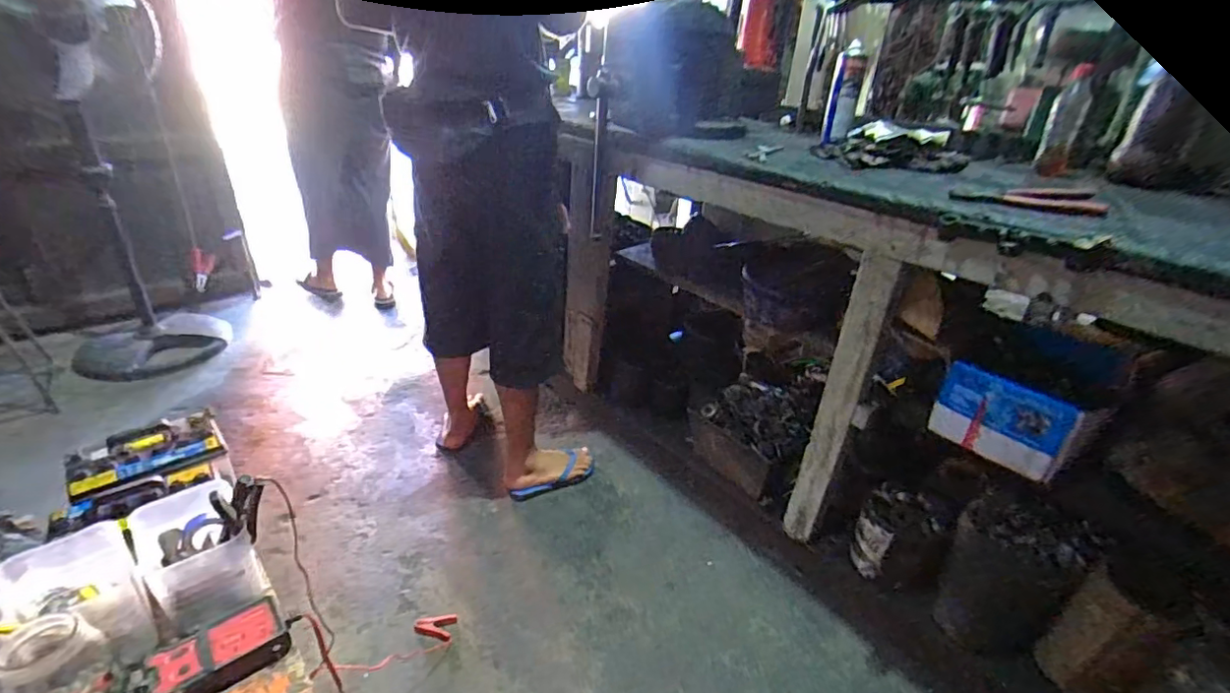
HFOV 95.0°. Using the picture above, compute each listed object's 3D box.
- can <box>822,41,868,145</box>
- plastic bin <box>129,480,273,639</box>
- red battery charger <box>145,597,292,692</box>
[{"bbox_3d":[0.535,-0.586,1.312,0.079,0.206,0.065,13,29,14],"label":"can"},{"bbox_3d":[-0.423,0.210,0.574,0.092,0.098,0.108,-19,37,-38],"label":"plastic bin"},{"bbox_3d":[-0.367,0.286,0.526,0.105,0.026,0.065,-17,36,-36],"label":"red battery charger"}]

